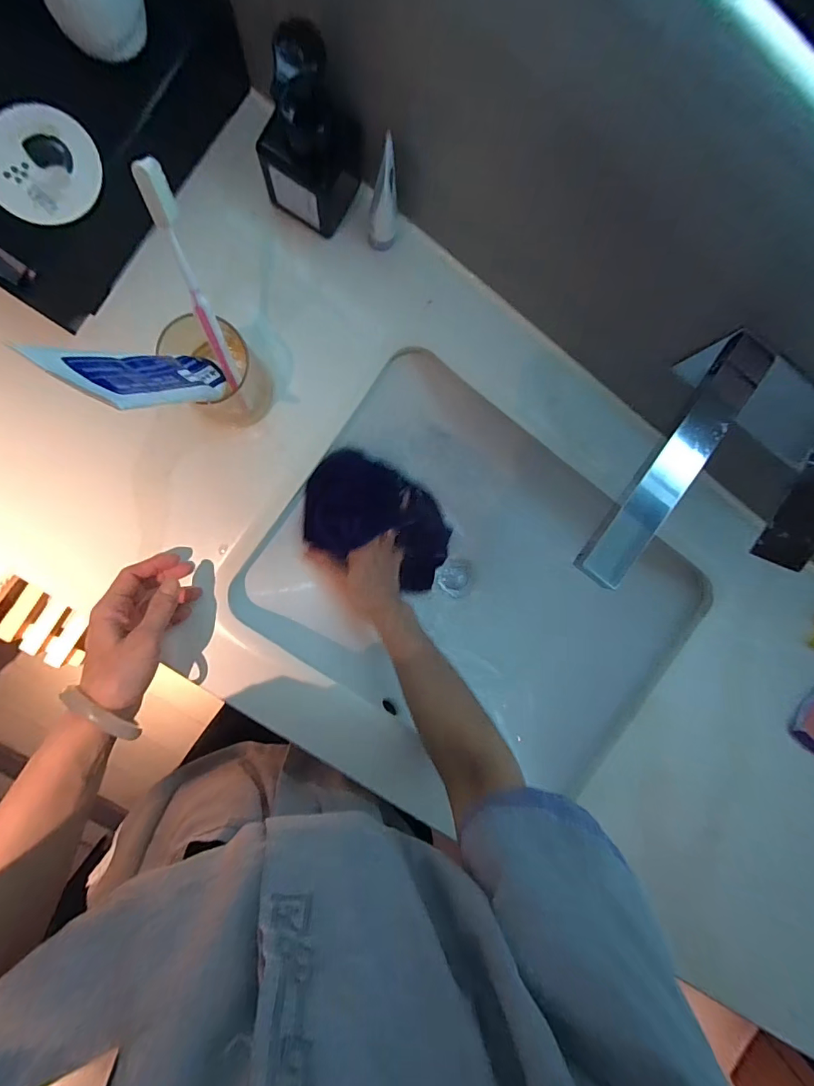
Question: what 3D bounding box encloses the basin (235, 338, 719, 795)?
[{"bbox_3d":[0.090,0.051,0.539,0.457,0.125,0.354,31,89,-8],"label":"basin"}]

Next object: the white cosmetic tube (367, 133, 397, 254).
[{"bbox_3d":[-0.018,-0.303,0.384,0.025,0.093,0.036,10,93,-9],"label":"white cosmetic tube"}]

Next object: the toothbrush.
[{"bbox_3d":[-0.154,-0.178,0.329,0.016,0.176,0.014,-13,54,-7],"label":"toothbrush"}]

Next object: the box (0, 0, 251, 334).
[{"bbox_3d":[-0.302,-0.367,0.343,0.220,0.083,0.297,35,89,-9],"label":"box"}]

